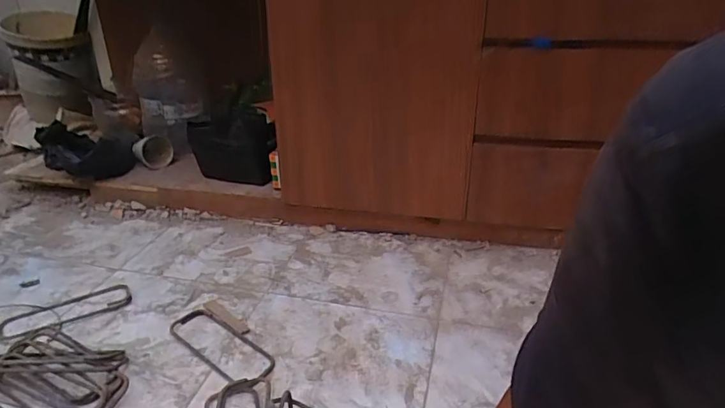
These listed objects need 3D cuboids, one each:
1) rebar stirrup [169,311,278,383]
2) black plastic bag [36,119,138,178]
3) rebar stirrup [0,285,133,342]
[{"bbox_3d":[-0.286,0.283,0.976,0.265,0.015,0.101,20,29,37],"label":"rebar stirrup"},{"bbox_3d":[-0.808,-0.154,1.423,0.266,0.153,0.078,-8,28,-15],"label":"black plastic bag"},{"bbox_3d":[-0.639,0.236,1.058,0.249,0.009,0.106,-15,25,-34],"label":"rebar stirrup"}]

